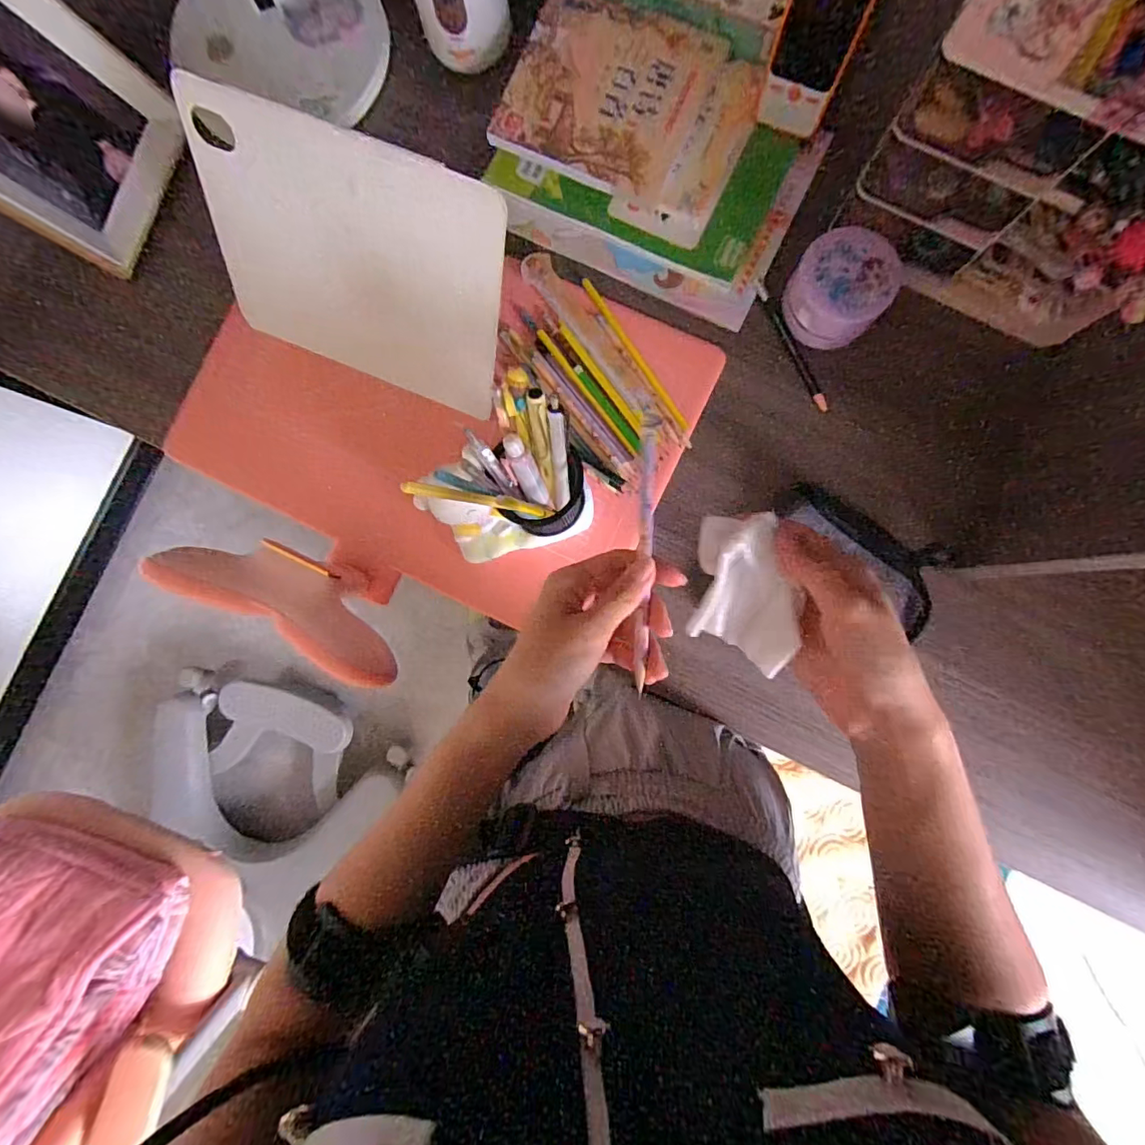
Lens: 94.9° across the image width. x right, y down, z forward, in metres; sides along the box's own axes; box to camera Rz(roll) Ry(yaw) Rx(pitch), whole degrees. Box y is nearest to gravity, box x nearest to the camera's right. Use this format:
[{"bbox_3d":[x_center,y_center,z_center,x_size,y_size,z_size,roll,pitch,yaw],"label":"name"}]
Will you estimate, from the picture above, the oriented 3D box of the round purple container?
[{"bbox_3d":[0.240,-0.253,0.475,0.084,0.063,0.082,0,87,3],"label":"round purple container"}]

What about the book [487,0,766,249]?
[{"bbox_3d":[0.051,-0.426,0.485,0.220,0.019,0.159,26,95,-1],"label":"book"}]

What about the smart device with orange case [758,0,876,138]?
[{"bbox_3d":[0.199,-0.431,0.430,0.069,0.117,0.015,34,74,8],"label":"smart device with orange case"}]

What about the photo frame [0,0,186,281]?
[{"bbox_3d":[-0.480,-0.417,0.479,0.034,0.187,0.192,17,87,28],"label":"photo frame"}]

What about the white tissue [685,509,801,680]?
[{"bbox_3d":[0.095,0.013,0.299,0.053,0.026,0.087,-9,87,3],"label":"white tissue"}]

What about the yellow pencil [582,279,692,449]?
[{"bbox_3d":[0.062,-0.200,0.498,0.011,0.009,0.187,-32,86,1],"label":"yellow pencil"}]

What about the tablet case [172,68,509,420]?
[{"bbox_3d":[-0.185,-0.255,0.437,0.267,0.182,0.010,22,48,6],"label":"tablet case"}]

